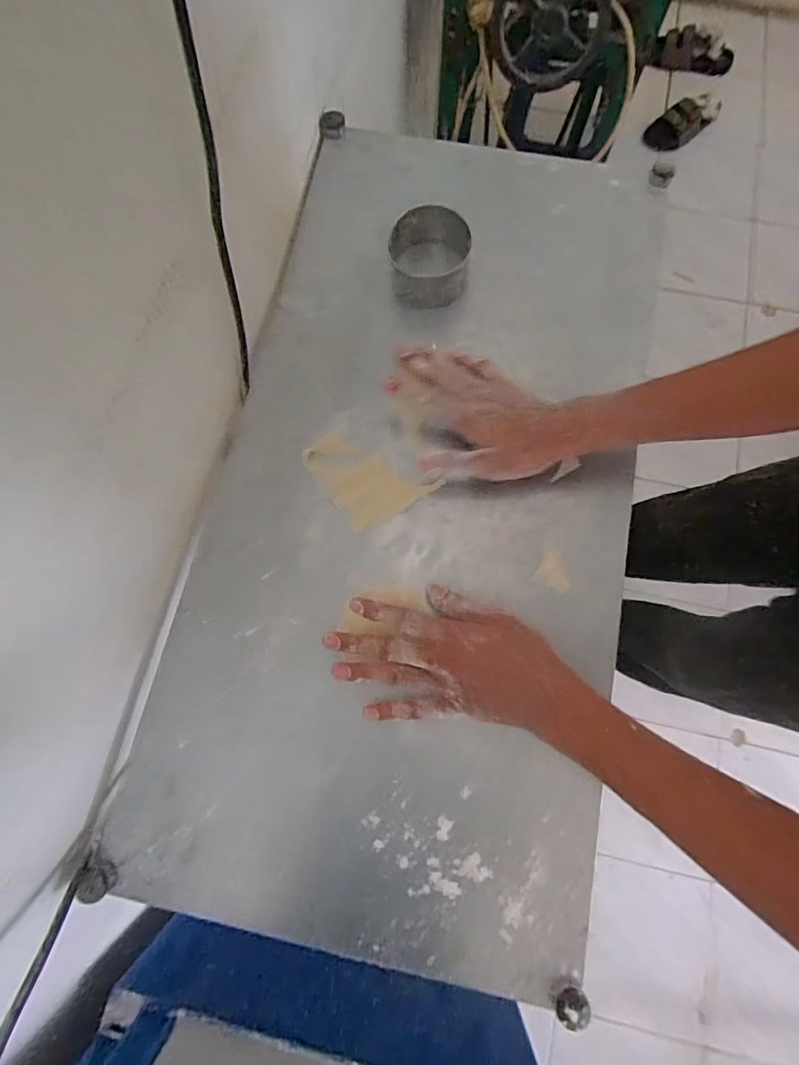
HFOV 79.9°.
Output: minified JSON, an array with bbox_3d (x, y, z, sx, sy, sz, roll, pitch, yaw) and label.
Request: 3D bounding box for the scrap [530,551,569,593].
[{"bbox_3d":[0.143,0.034,0.436,0.031,0.004,0.036,23,76,6],"label":"scrap"}]

